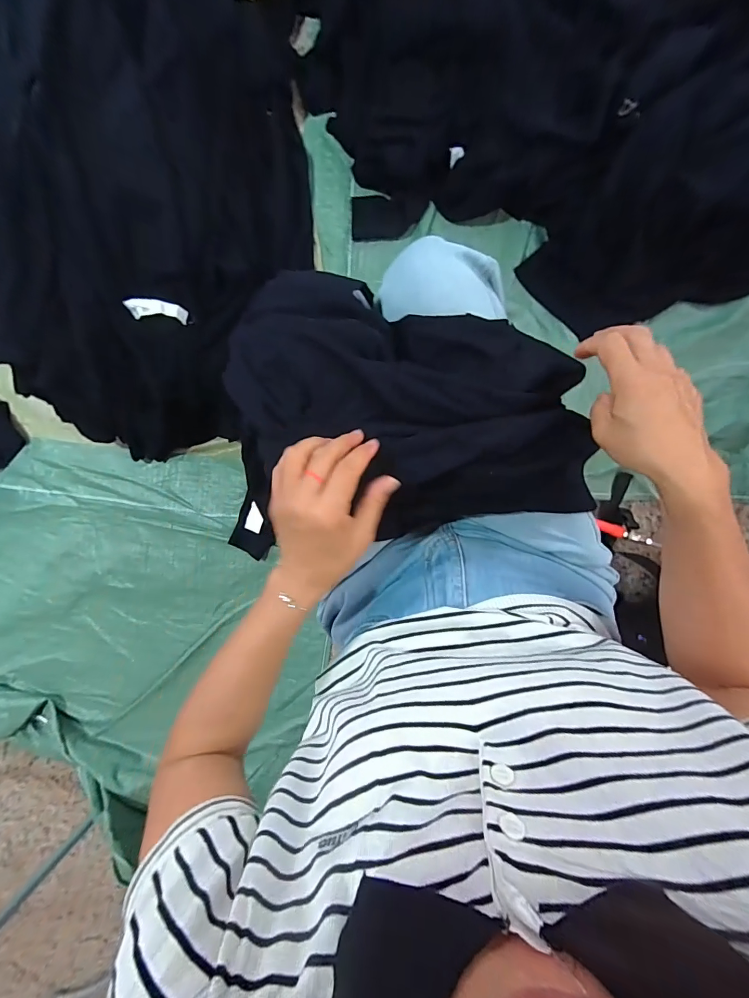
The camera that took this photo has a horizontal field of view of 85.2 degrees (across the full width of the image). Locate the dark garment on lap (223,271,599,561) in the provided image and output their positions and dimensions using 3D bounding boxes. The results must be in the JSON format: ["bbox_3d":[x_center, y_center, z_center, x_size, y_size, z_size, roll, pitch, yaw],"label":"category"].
[{"bbox_3d":[0.040,-0.086,0.415,0.361,0.115,0.259,0,97,5],"label":"dark garment on lap"}]

